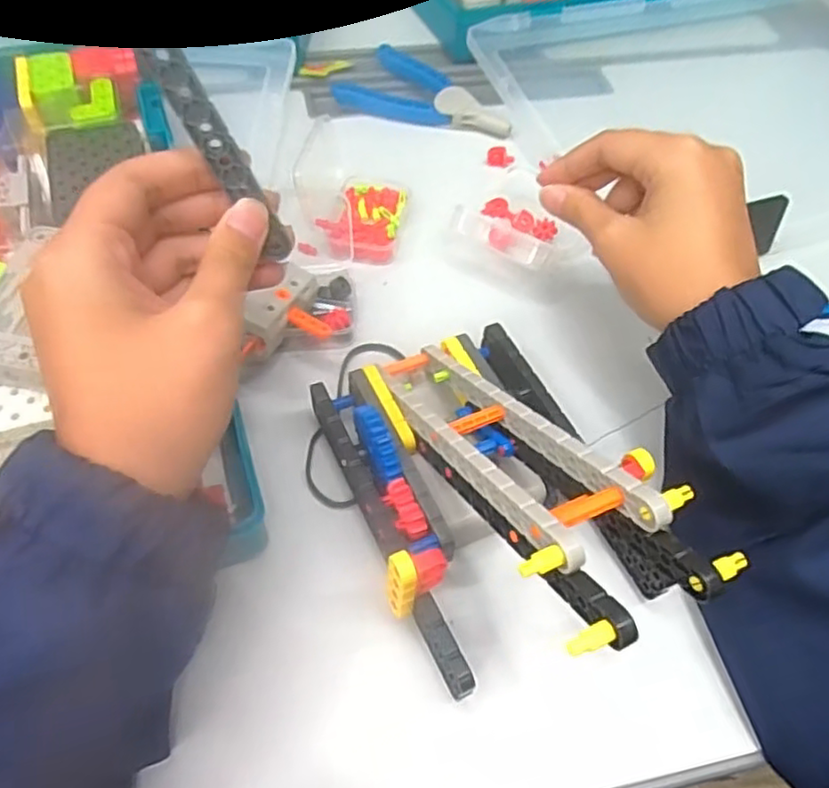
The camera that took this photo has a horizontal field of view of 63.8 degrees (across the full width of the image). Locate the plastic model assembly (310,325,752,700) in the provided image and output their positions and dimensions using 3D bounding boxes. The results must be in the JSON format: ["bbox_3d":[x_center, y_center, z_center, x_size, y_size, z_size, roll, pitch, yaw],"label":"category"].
[{"bbox_3d":[0.029,0.027,0.275,0.112,0.102,0.177,-23,58,-19],"label":"plastic model assembly"}]

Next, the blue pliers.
[{"bbox_3d":[0.009,-0.220,0.495,0.131,0.017,0.061,29,58,17],"label":"blue pliers"}]

